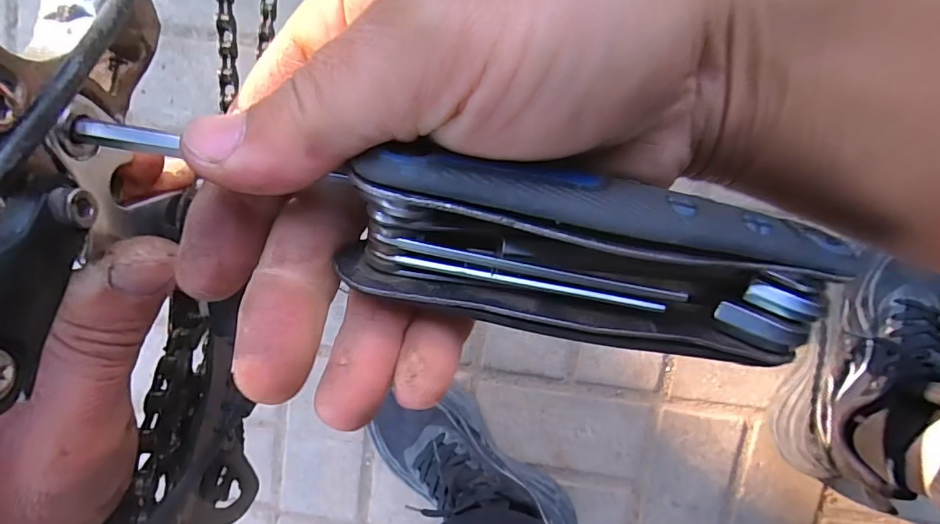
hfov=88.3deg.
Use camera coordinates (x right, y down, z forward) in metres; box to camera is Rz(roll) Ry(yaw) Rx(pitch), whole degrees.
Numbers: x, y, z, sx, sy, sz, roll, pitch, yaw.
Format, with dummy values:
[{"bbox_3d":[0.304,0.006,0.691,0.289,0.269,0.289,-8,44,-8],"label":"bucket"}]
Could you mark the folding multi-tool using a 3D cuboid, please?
[{"bbox_3d":[0.028,0.000,0.109,0.103,0.019,0.037,14,97,-10],"label":"folding multi-tool"}]

